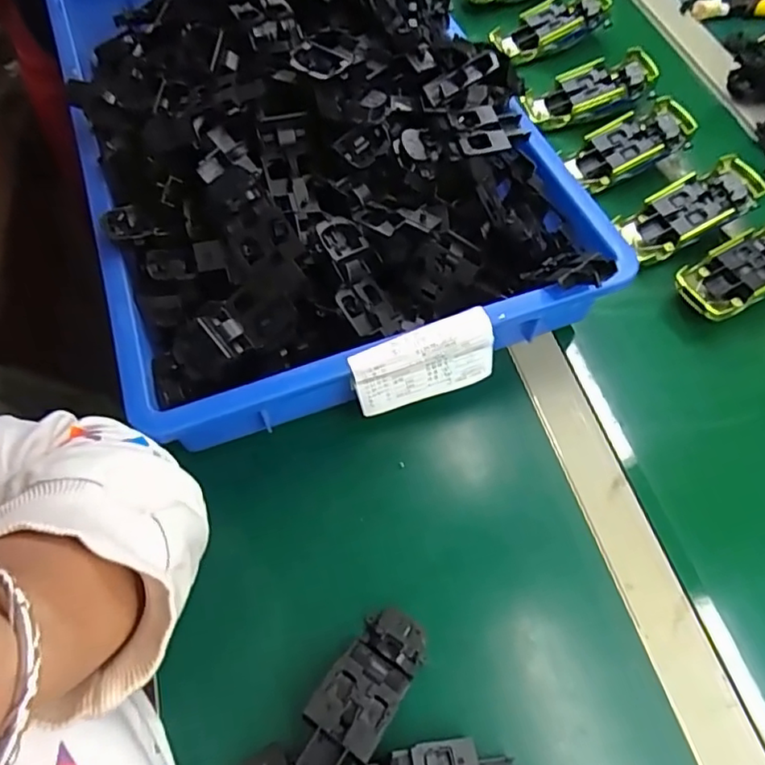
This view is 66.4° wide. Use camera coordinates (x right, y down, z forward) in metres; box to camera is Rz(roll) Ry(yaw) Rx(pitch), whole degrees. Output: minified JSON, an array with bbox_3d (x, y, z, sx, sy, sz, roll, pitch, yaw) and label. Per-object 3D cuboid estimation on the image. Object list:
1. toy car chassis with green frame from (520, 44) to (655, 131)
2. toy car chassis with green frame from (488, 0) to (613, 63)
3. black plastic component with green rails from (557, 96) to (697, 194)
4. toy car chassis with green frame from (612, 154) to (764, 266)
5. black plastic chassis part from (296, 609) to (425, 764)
[{"bbox_3d":[0.215,-0.302,0.608,0.128,0.022,0.060,-19,62,9],"label":"toy car chassis with green frame"},{"bbox_3d":[0.193,-0.408,0.671,0.128,0.029,0.055,-24,62,9],"label":"toy car chassis with green frame"},{"bbox_3d":[0.240,-0.233,0.568,0.114,0.026,0.058,-28,64,3],"label":"black plastic component with green rails"},{"bbox_3d":[0.278,-0.157,0.528,0.123,0.023,0.055,-31,65,3],"label":"toy car chassis with green frame"},{"bbox_3d":[-0.012,0.183,0.345,0.043,0.022,0.097,31,66,16],"label":"black plastic chassis part"}]

